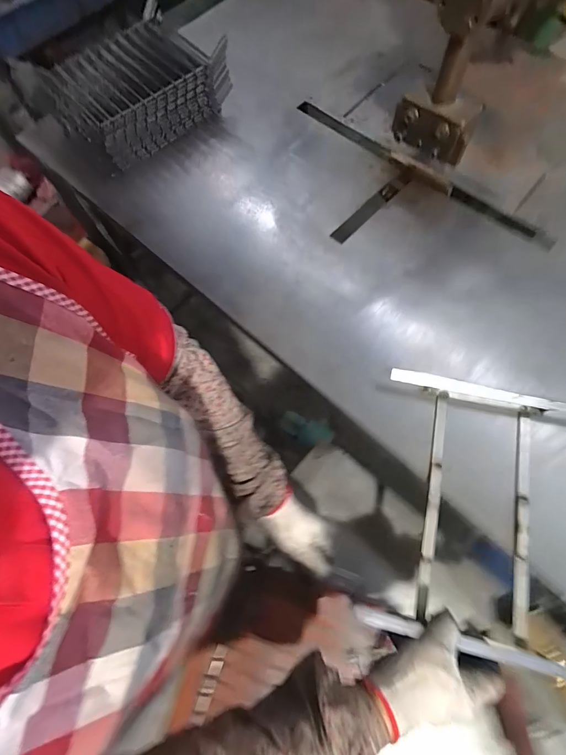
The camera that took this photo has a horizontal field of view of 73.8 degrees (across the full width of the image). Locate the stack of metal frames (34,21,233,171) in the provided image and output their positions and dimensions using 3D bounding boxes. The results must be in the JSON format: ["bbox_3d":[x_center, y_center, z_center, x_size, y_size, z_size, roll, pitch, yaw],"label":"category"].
[{"bbox_3d":[-0.258,-0.500,0.667,0.276,0.074,0.196,-38,71,-12],"label":"stack of metal frames"}]

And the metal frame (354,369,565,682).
[{"bbox_3d":[0.219,0.145,0.418,0.225,0.036,0.279,12,69,7],"label":"metal frame"}]

